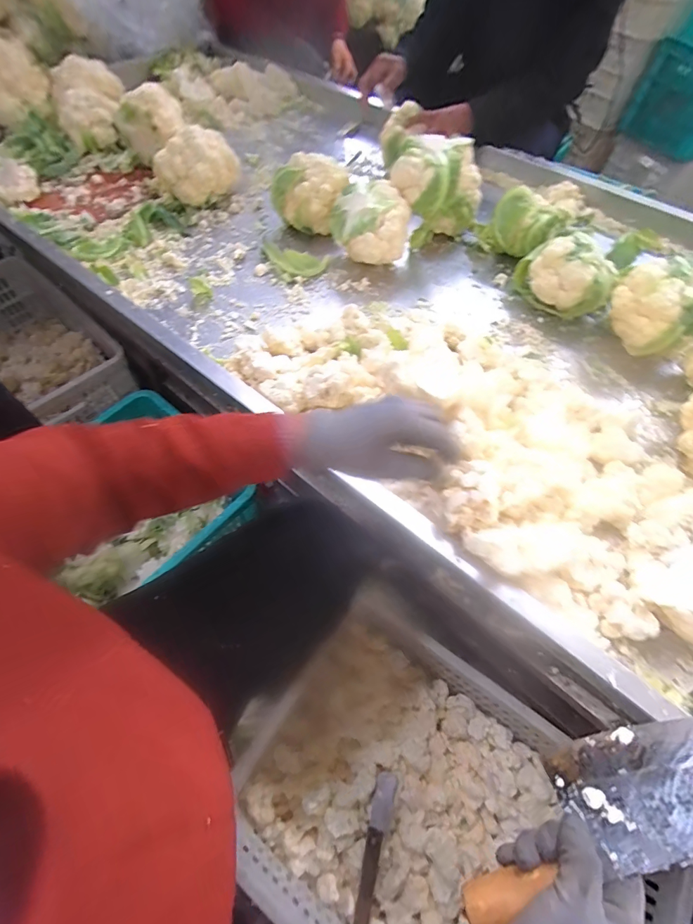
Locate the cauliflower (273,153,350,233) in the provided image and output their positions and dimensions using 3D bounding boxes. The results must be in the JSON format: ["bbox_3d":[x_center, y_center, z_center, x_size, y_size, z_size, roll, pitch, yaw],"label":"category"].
[{"bbox_3d":[-0.081,-0.603,0.891,0.168,0.127,0.131,11,59,4],"label":"cauliflower"}]

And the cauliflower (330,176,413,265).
[{"bbox_3d":[0.048,-0.488,0.831,0.155,0.129,0.126,3,59,-2],"label":"cauliflower"}]

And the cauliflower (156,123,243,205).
[{"bbox_3d":[-0.344,-0.685,0.923,0.184,0.123,0.132,-22,62,-16],"label":"cauliflower"}]

